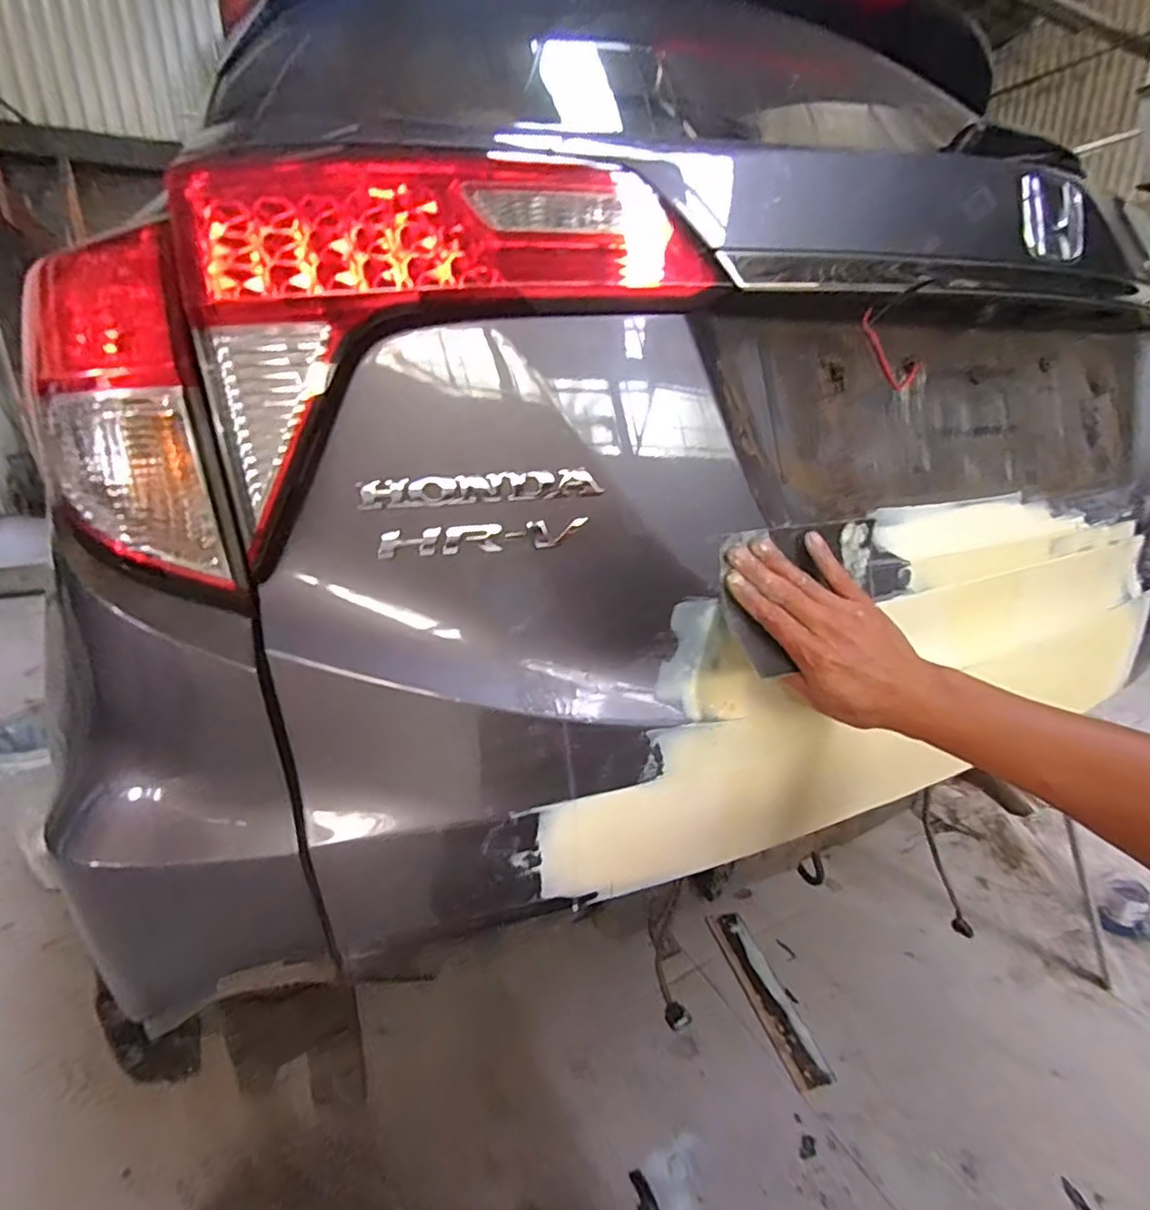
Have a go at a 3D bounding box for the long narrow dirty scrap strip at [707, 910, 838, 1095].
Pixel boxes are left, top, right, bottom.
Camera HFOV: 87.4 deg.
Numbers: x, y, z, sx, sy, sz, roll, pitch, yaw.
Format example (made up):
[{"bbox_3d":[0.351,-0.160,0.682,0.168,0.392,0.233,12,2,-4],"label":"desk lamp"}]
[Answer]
[{"bbox_3d":[0.337,0.687,1.075,0.068,0.013,0.329,-6,19,-13],"label":"long narrow dirty scrap strip"}]

